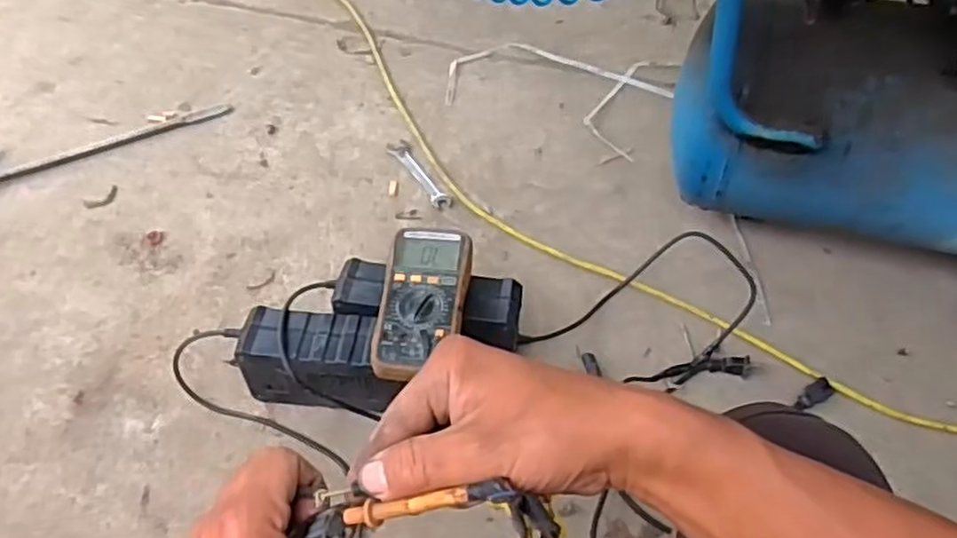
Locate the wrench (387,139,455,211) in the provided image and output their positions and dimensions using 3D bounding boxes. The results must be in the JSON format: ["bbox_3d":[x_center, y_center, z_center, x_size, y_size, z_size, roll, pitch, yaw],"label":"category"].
[{"bbox_3d":[-0.084,-0.138,1.039,0.032,0.004,0.147,-29,61,-20],"label":"wrench"}]

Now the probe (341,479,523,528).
[{"bbox_3d":[-0.024,0.105,0.317,0.088,0.006,0.009,-18,51,26],"label":"probe"}]

